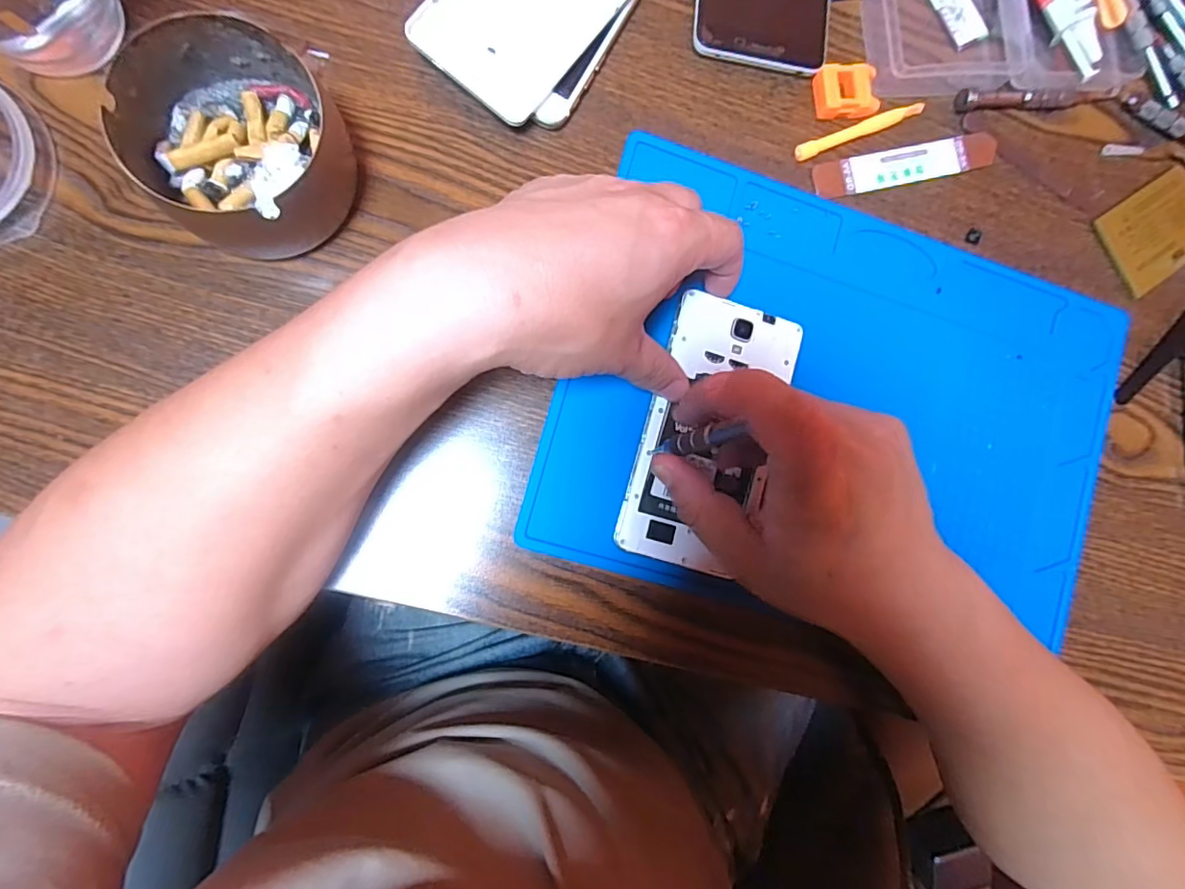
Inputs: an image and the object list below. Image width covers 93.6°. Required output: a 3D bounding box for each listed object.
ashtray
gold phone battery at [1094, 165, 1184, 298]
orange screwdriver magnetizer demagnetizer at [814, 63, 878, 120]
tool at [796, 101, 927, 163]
[{"bbox_3d":[-0.158,-0.135,0.251,0.086,0.046,0.083,0,88,-8],"label":"ashtray"},{"bbox_3d":[0.352,-0.133,0.344,0.074,0.005,0.054,-33,93,-8],"label":"gold phone battery"},{"bbox_3d":[0.143,-0.199,0.314,0.035,0.011,0.026,-5,89,-8],"label":"orange screwdriver magnetizer demagnetizer"},{"bbox_3d":[0.153,-0.179,0.317,0.083,0.007,0.009,-23,91,-8],"label":"tool"}]

